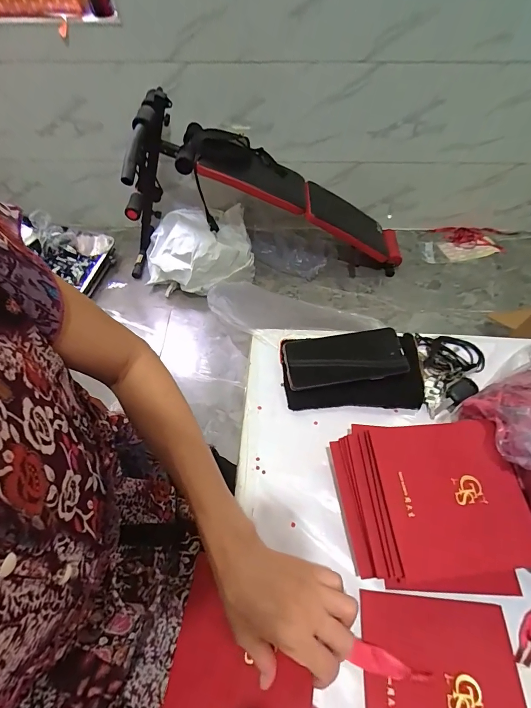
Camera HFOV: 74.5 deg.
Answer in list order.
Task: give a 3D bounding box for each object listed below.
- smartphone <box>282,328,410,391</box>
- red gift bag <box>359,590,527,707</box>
[{"bbox_3d":[0.110,0.003,0.501,0.163,0.013,0.082,-10,58,3],"label":"smartphone"},{"bbox_3d":[0.163,0.308,0.318,0.139,0.009,0.140,4,57,4],"label":"red gift bag"}]

